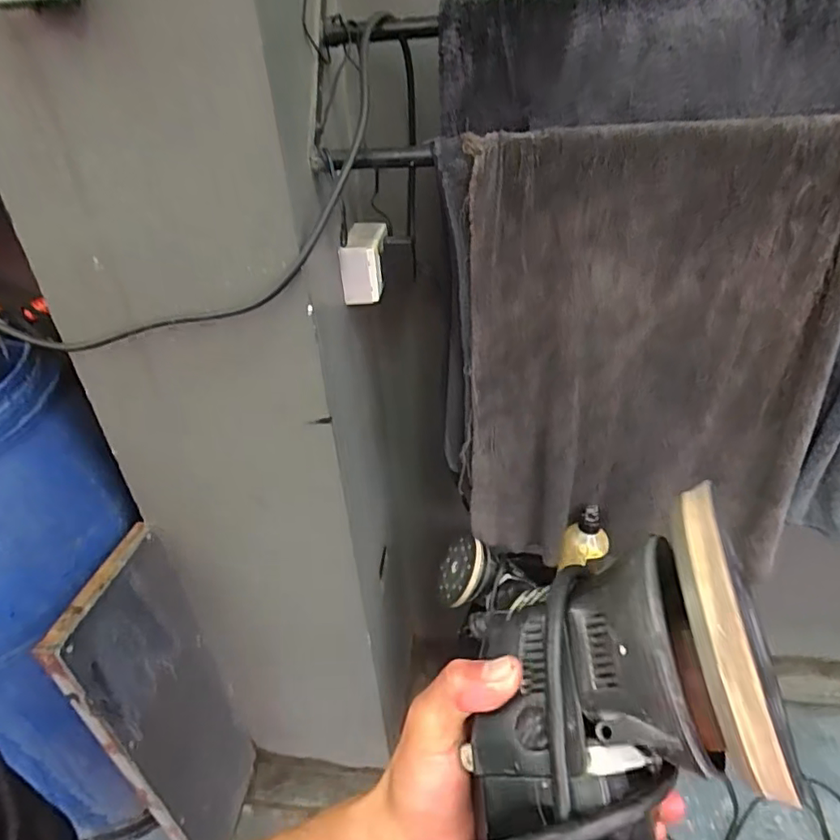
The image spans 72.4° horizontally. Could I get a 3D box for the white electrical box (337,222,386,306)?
[{"bbox_3d":[-0.075,-0.222,0.800,0.053,0.088,0.126,-1,34,5],"label":"white electrical box"}]

